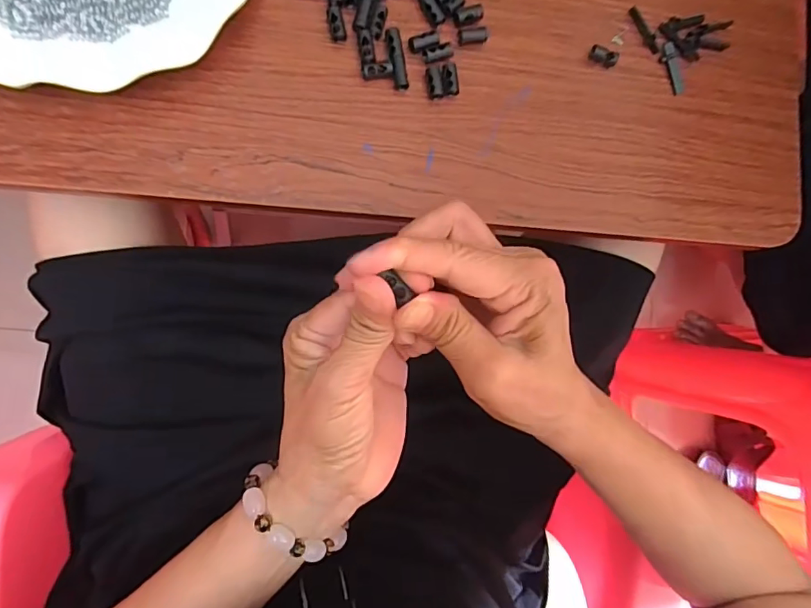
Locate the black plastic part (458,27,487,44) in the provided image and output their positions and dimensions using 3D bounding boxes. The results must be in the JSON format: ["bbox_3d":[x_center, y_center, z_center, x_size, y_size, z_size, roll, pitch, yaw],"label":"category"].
[{"bbox_3d":[0.043,-0.172,0.322,0.021,0.006,0.009,-15,90,-10],"label":"black plastic part"}]

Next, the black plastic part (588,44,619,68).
[{"bbox_3d":[0.136,-0.170,0.341,0.019,0.011,0.009,24,84,-7],"label":"black plastic part"}]

